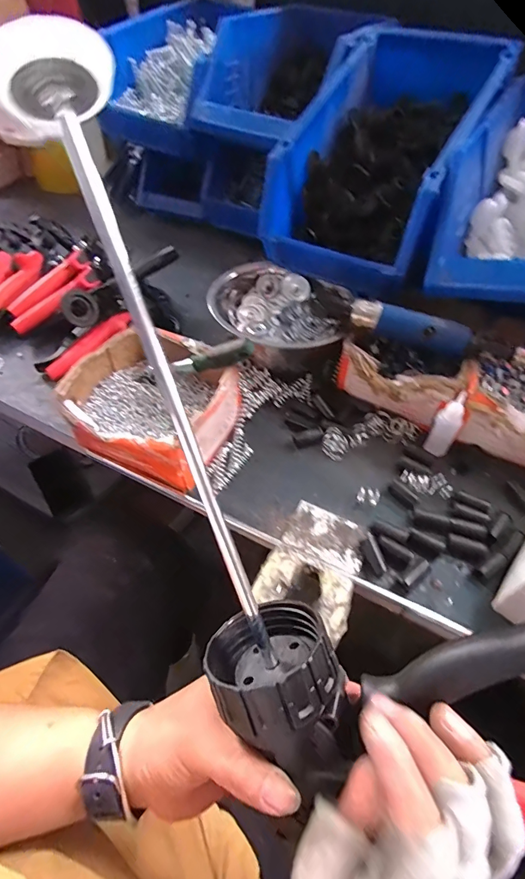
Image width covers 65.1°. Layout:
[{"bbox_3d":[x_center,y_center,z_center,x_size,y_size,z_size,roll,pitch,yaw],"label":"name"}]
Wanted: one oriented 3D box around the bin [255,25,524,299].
[{"bbox_3d":[0.147,-0.354,0.526,0.200,0.191,0.276,26,54,18],"label":"bin"}]

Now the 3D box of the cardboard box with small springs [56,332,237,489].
[{"bbox_3d":[-0.114,-0.038,0.444,0.156,0.075,0.156,20,53,13],"label":"cardboard box with small springs"}]

